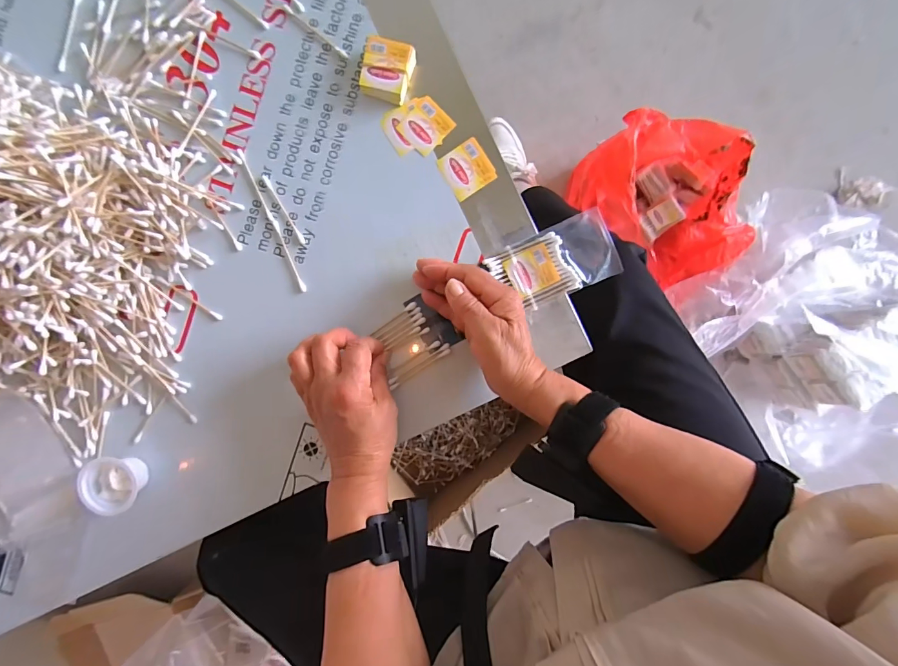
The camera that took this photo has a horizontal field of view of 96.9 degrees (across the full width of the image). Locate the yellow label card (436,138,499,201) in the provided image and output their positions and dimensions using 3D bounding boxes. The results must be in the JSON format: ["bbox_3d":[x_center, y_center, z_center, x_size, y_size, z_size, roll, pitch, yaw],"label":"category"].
[{"bbox_3d":[0.018,-0.158,0.382,0.044,0.004,0.045,-32,93,0],"label":"yellow label card"}]

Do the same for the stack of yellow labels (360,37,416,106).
[{"bbox_3d":[-0.057,-0.242,0.369,0.043,0.022,0.046,15,92,-2],"label":"stack of yellow labels"}]

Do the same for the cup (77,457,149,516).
[{"bbox_3d":[-0.322,0.145,0.383,0.048,0.025,0.052,0,92,-2],"label":"cup"}]

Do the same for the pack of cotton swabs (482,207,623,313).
[{"bbox_3d":[0.103,-0.067,0.384,0.115,0.008,0.063,-24,93,0],"label":"pack of cotton swabs"}]

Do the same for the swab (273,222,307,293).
[{"bbox_3d":[-0.155,-0.074,0.386,0.007,0.004,0.073,-22,93,0],"label":"swab"}]

